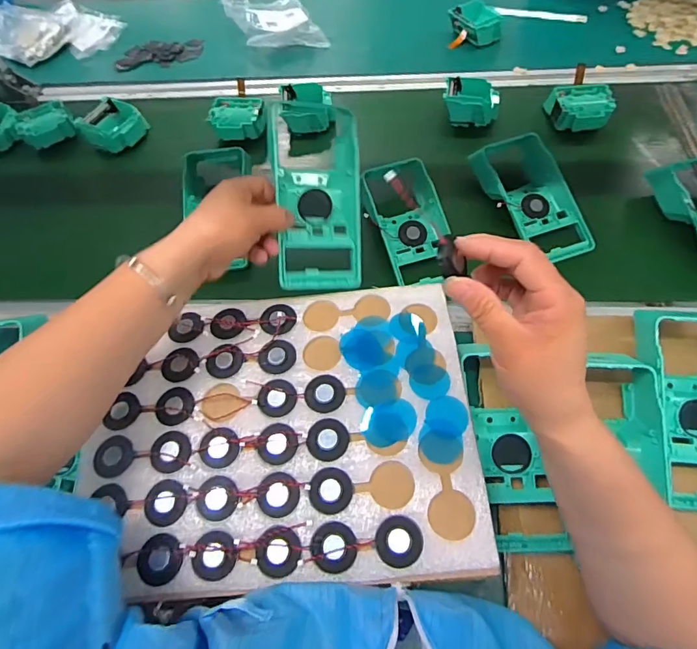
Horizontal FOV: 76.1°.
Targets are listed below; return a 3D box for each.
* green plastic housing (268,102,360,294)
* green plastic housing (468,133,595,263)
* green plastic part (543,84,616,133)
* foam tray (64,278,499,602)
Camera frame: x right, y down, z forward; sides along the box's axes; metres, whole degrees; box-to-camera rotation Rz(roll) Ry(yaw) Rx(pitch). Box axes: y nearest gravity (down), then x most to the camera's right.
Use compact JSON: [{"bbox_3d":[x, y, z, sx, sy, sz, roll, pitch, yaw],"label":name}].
[{"bbox_3d":[-0.033,-0.118,0.438,0.082,0.038,0.166,-4,94,-21],"label":"green plastic housing"},{"bbox_3d":[0.231,-0.158,0.549,0.087,0.050,0.166,-21,61,-10],"label":"green plastic housing"},{"bbox_3d":[0.328,-0.306,0.637,0.084,0.039,0.070,-1,60,2],"label":"green plastic part"},{"bbox_3d":[-0.054,0.081,0.378,0.311,0.019,0.246,-4,60,0],"label":"foam tray"}]

